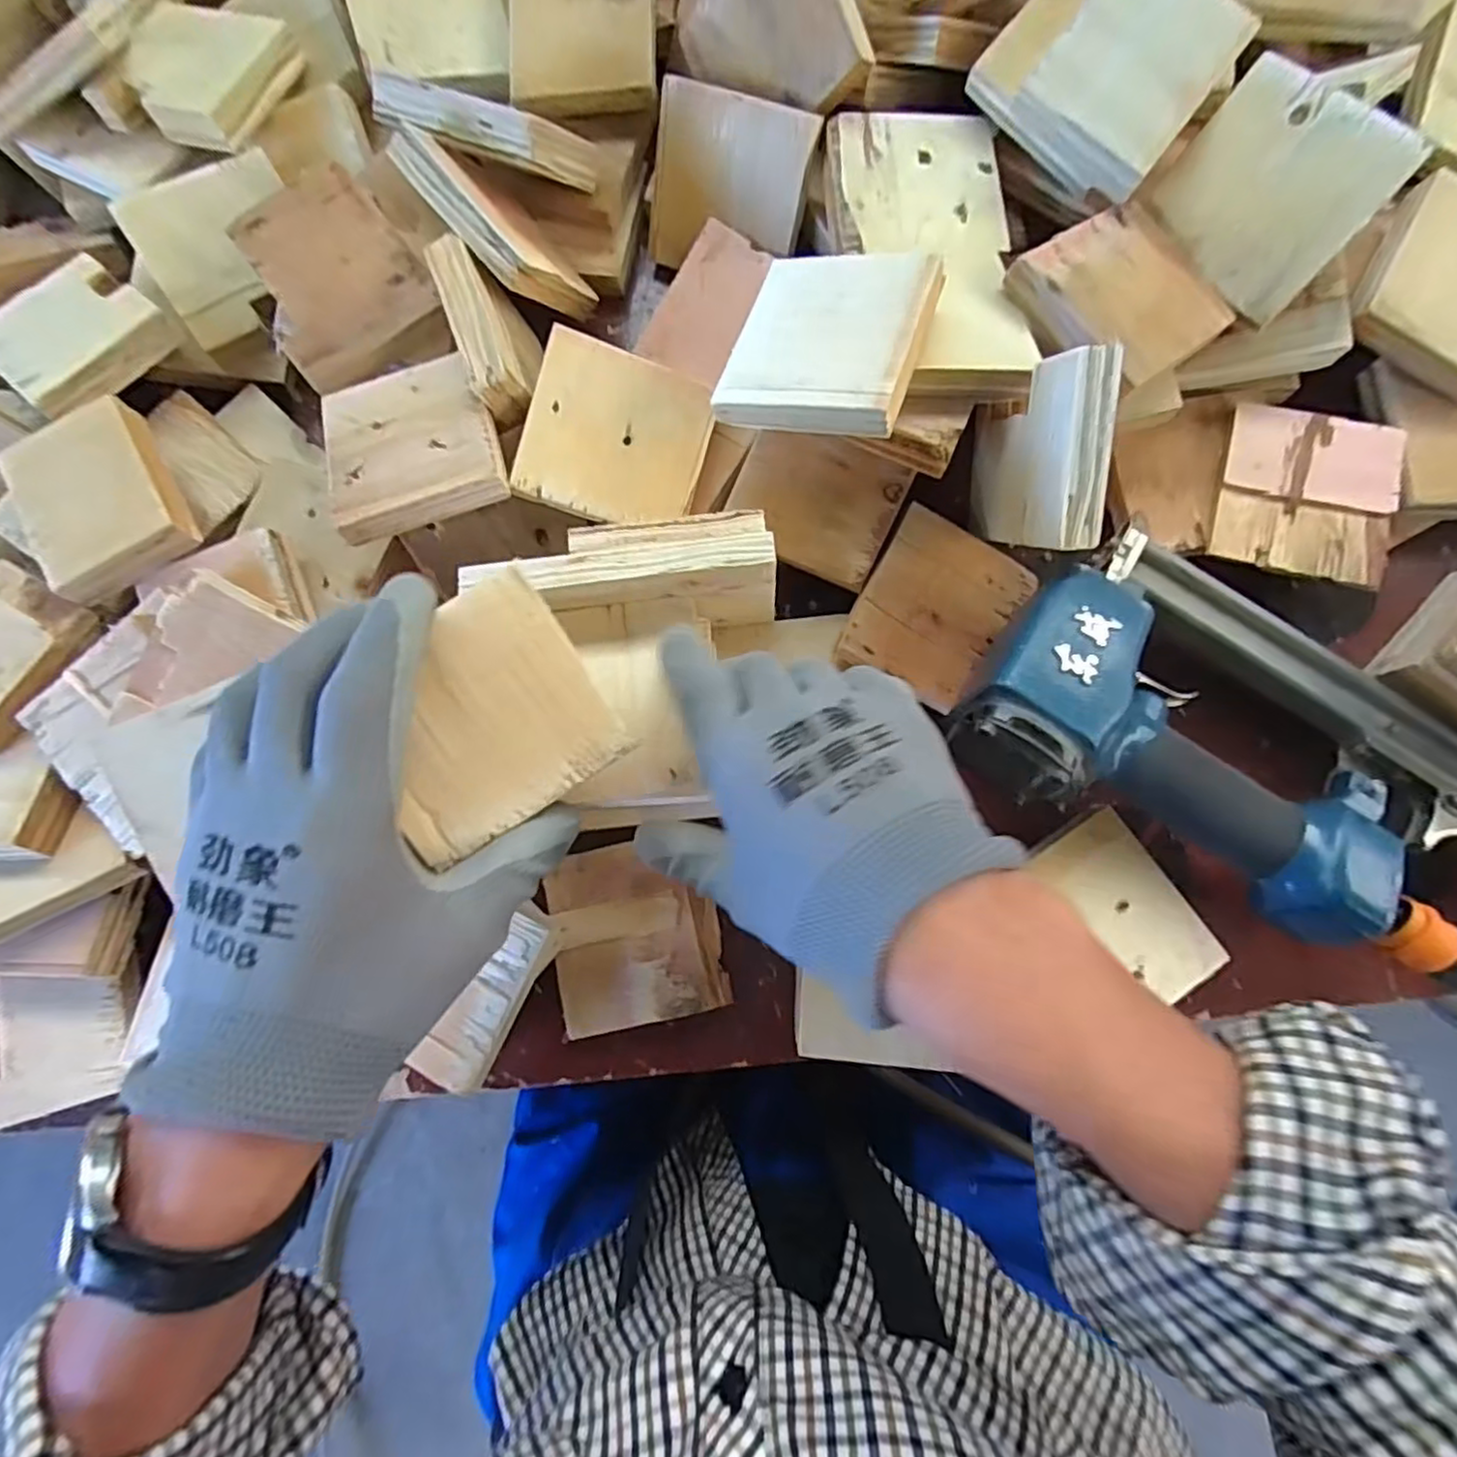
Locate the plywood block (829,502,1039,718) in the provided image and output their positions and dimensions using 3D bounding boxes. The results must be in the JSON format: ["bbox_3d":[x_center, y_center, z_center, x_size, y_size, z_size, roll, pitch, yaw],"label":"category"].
[{"bbox_3d":[0.111,-0.062,0.354,0.077,0.017,0.095,30,82,5],"label":"plywood block"}]

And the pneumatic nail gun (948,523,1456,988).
[{"bbox_3d":[0.245,0.000,0.312,0.262,0.056,0.158,24,81,5],"label":"pneumatic nail gun"}]

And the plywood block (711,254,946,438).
[{"bbox_3d":[0.045,-0.179,0.312,0.084,0.014,0.094,14,76,24],"label":"plywood block"}]

